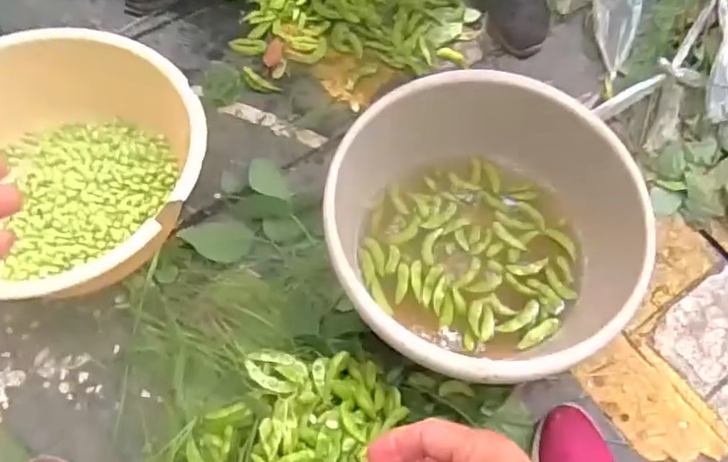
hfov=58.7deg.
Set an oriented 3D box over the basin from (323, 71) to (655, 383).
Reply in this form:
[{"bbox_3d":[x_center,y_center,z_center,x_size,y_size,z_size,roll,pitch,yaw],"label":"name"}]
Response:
[{"bbox_3d":[0.123,0.005,0.712,0.309,0.134,0.320,2,62,-4],"label":"basin"}]

